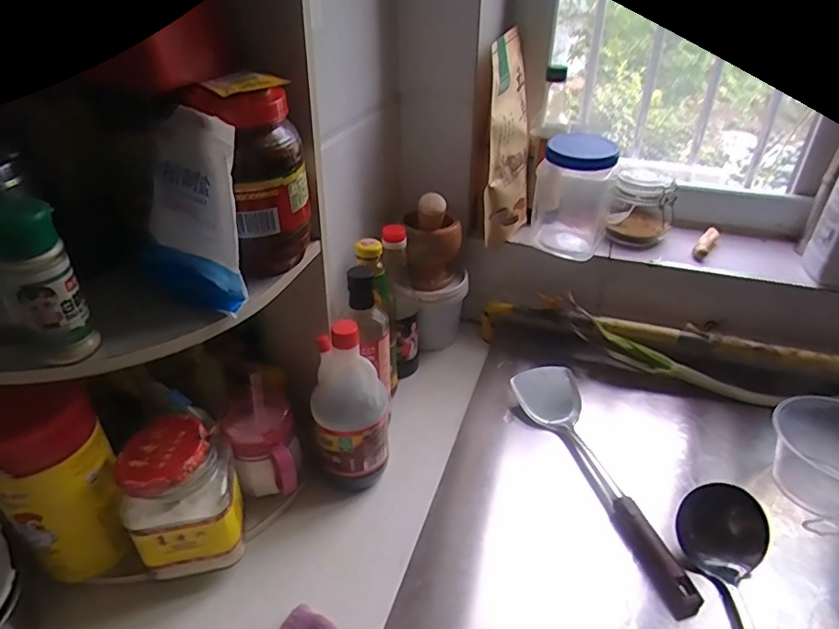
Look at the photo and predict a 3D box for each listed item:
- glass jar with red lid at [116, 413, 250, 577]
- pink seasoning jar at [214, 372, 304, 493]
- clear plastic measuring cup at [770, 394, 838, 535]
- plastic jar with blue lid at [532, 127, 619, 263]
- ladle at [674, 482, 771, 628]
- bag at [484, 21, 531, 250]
[{"bbox_3d":[-0.234,0.183,0.546,0.099,0.144,0.080,-8,35,-12],"label":"glass jar with red lid"},{"bbox_3d":[-0.177,0.151,0.629,0.076,0.089,0.119,-23,40,-29],"label":"pink seasoning jar"},{"bbox_3d":[0.497,0.170,0.661,0.134,0.091,0.129,0,34,0],"label":"clear plastic measuring cup"},{"bbox_3d":[0.236,-0.185,0.835,0.110,0.163,0.126,9,35,14],"label":"plastic jar with blue lid"},{"bbox_3d":[0.327,0.296,0.496,0.088,0.071,0.289,-2,34,-2],"label":"ladle"},{"bbox_3d":[0.142,-0.255,0.827,0.062,0.280,0.137,8,35,12],"label":"bag"}]

